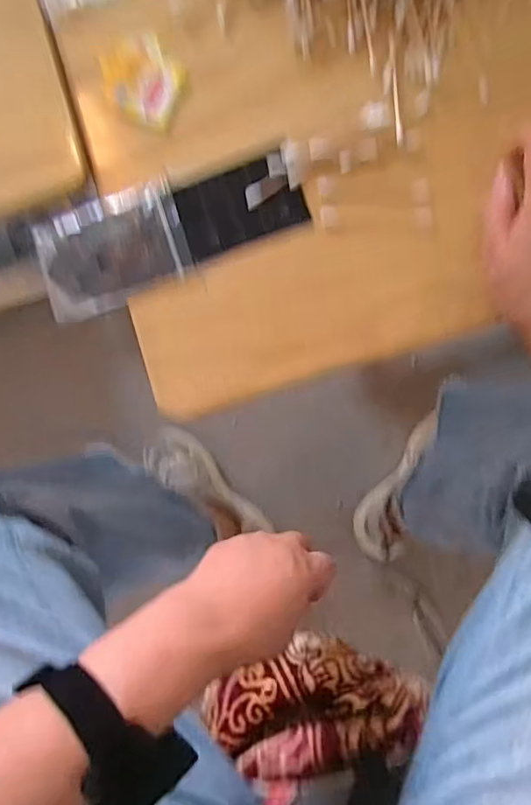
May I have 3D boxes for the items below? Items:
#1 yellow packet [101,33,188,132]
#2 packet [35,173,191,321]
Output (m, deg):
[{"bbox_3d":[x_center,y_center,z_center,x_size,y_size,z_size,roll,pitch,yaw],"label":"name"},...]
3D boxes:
[{"bbox_3d":[-0.081,-0.219,0.383,0.049,0.004,0.063,-42,86,2],"label":"yellow packet"},{"bbox_3d":[-0.104,-0.102,0.380,0.098,0.005,0.072,-18,87,3],"label":"packet"}]

